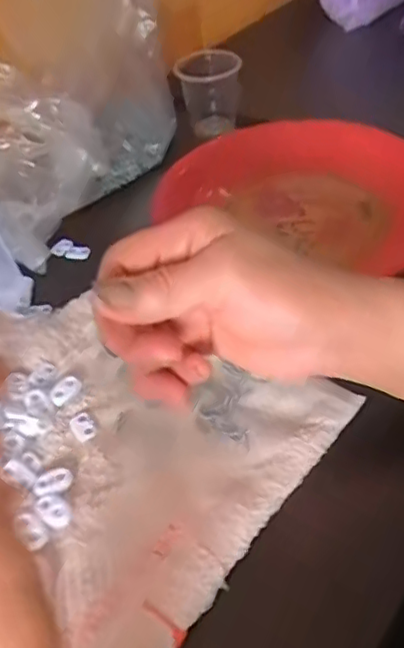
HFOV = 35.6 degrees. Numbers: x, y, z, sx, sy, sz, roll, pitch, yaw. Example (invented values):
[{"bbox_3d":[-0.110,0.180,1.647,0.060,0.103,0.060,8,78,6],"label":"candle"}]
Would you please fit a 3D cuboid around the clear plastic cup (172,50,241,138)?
[{"bbox_3d":[0.007,-0.219,0.603,0.060,0.065,0.076,-1,45,8],"label":"clear plastic cup"}]

